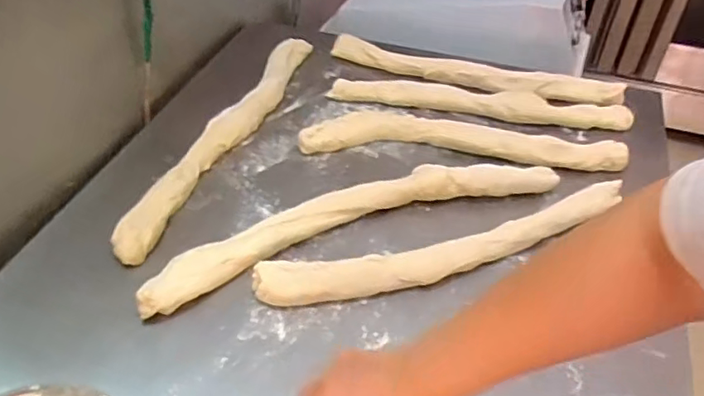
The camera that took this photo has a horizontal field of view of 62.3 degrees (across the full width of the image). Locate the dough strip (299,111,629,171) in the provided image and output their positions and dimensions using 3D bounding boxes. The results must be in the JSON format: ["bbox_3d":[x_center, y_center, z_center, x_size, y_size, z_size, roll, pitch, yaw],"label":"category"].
[{"bbox_3d":[0.165,-0.090,0.876,0.469,0.029,0.074,3,43,3],"label":"dough strip"}]

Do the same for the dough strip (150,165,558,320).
[{"bbox_3d":[0.012,0.020,0.745,0.563,0.034,0.090,-17,45,-18],"label":"dough strip"}]

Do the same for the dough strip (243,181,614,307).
[{"bbox_3d":[0.134,0.056,0.729,0.509,0.030,0.075,-13,44,-15],"label":"dough strip"}]

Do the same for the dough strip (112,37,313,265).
[{"bbox_3d":[-0.185,-0.112,0.891,0.058,0.035,0.561,14,44,14],"label":"dough strip"}]

